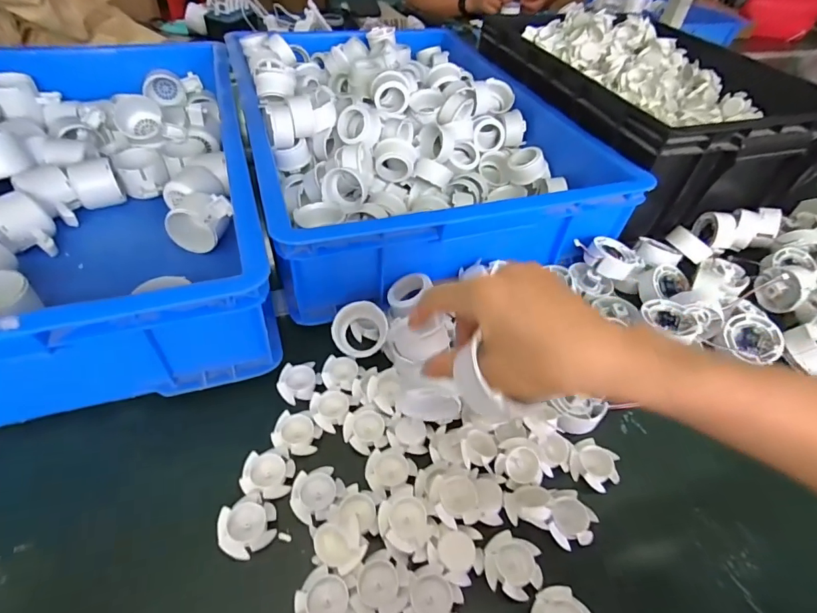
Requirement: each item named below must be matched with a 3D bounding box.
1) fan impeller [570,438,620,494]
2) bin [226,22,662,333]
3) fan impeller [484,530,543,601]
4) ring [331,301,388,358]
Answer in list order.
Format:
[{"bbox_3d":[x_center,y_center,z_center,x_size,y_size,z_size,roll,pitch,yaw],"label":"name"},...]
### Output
[{"bbox_3d":[0.159,0.136,0.371,0.039,0.017,0.036,30,51,20],"label":"fan impeller"},{"bbox_3d":[-0.019,-0.252,0.629,0.417,0.116,0.565,-14,50,-18],"label":"bin"},{"bbox_3d":[0.074,0.187,0.312,0.040,0.016,0.037,3,47,-3],"label":"fan impeller"},{"bbox_3d":[-0.050,0.024,0.440,0.053,0.032,0.055,2,78,-11],"label":"ring"}]

